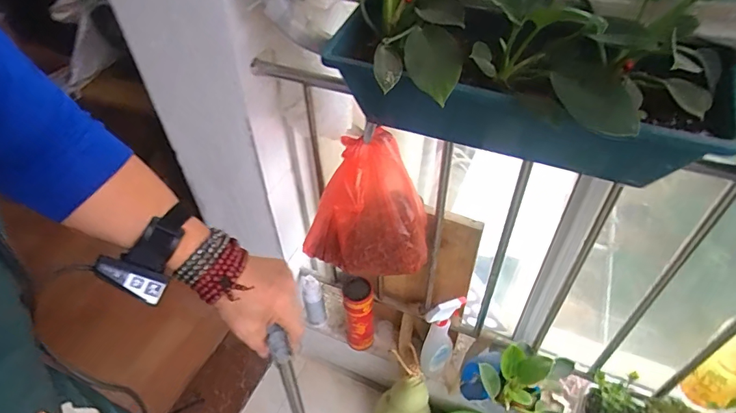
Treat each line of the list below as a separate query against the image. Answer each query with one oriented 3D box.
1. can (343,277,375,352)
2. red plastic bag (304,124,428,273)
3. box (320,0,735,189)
[{"bbox_3d":[-0.024,0.303,1.180,0.073,0.269,0.080,-4,43,3],"label":"can"},{"bbox_3d":[-0.003,0.009,0.823,0.243,0.280,0.106,15,47,21],"label":"red plastic bag"},{"bbox_3d":[0.174,-0.200,0.517,0.446,0.267,0.264,7,44,14],"label":"box"}]

